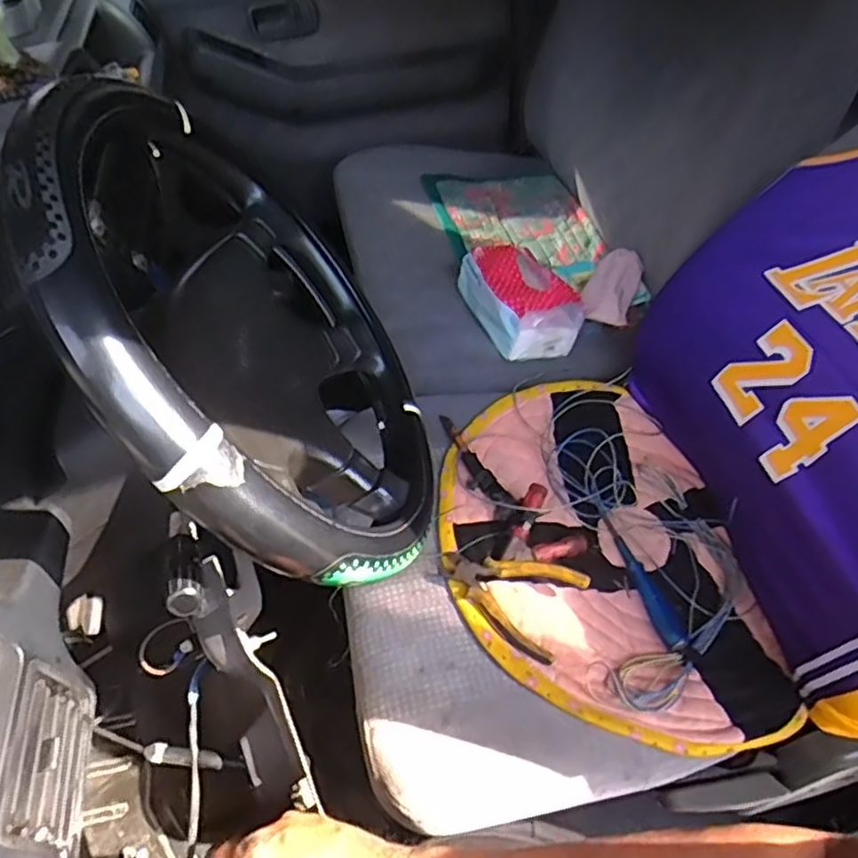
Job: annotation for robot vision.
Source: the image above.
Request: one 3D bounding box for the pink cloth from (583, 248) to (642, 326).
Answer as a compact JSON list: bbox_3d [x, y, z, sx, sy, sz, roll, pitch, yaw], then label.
[{"bbox_3d":[0.287,-0.228,1.058,0.073,0.032,0.155,14,52,17],"label":"pink cloth"}]

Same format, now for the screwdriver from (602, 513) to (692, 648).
[{"bbox_3d":[0.242,0.168,0.773,0.030,0.022,0.176,-16,50,-8],"label":"screwdriver"}]

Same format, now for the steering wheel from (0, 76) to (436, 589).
[{"bbox_3d":[-0.144,-0.065,0.509,0.120,0.358,0.417,-33,33,14],"label":"steering wheel"}]

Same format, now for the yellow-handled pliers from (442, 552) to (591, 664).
[{"bbox_3d":[0.081,0.170,0.716,0.146,0.023,0.098,21,54,22],"label":"yellow-handled pliers"}]

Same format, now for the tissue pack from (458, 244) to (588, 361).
[{"bbox_3d":[0.131,-0.202,1.023,0.126,0.084,0.203,-23,51,-14],"label":"tissue pack"}]

